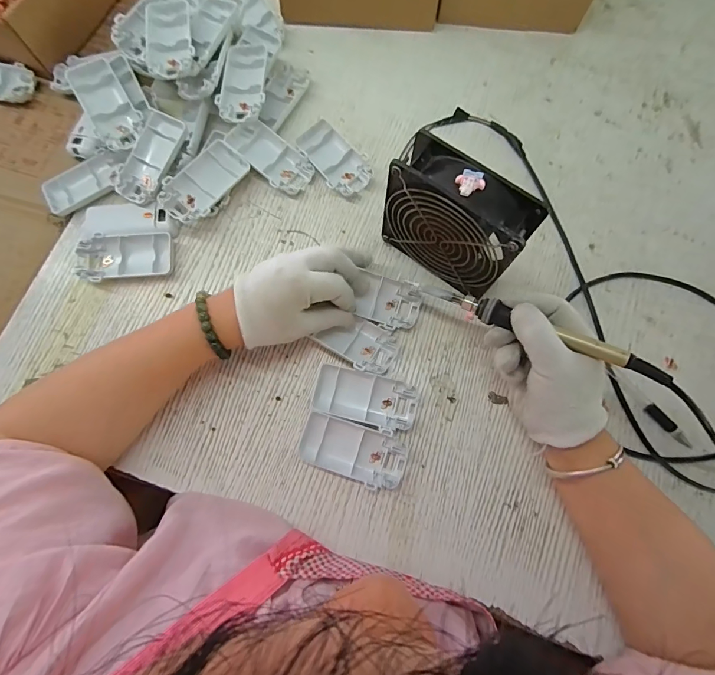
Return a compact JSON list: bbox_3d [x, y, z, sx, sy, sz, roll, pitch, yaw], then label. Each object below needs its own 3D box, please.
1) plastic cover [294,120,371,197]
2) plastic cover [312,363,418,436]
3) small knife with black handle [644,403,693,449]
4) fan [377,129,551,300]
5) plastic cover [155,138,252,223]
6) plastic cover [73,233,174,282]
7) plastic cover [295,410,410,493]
[{"bbox_3d":[-0.027,-0.194,0.424,0.091,0.013,0.049,44,81,9],"label":"plastic cover"},{"bbox_3d":[0.008,0.057,0.359,0.092,0.016,0.046,16,77,4],"label":"plastic cover"},{"bbox_3d":[0.287,0.081,0.353,0.013,0.007,0.050,-40,80,-9],"label":"small knife with black handle"},{"bbox_3d":[0.084,-0.100,0.342,0.117,0.122,0.047,35,79,8],"label":"fan"},{"bbox_3d":[-0.160,-0.161,0.403,0.049,0.013,0.093,39,76,-6],"label":"plastic cover"},{"bbox_3d":[-0.238,-0.080,0.395,0.094,0.015,0.048,0,77,0],"label":"plastic cover"},{"bbox_3d":[-0.004,0.103,0.348,0.093,0.014,0.045,20,78,5],"label":"plastic cover"}]

